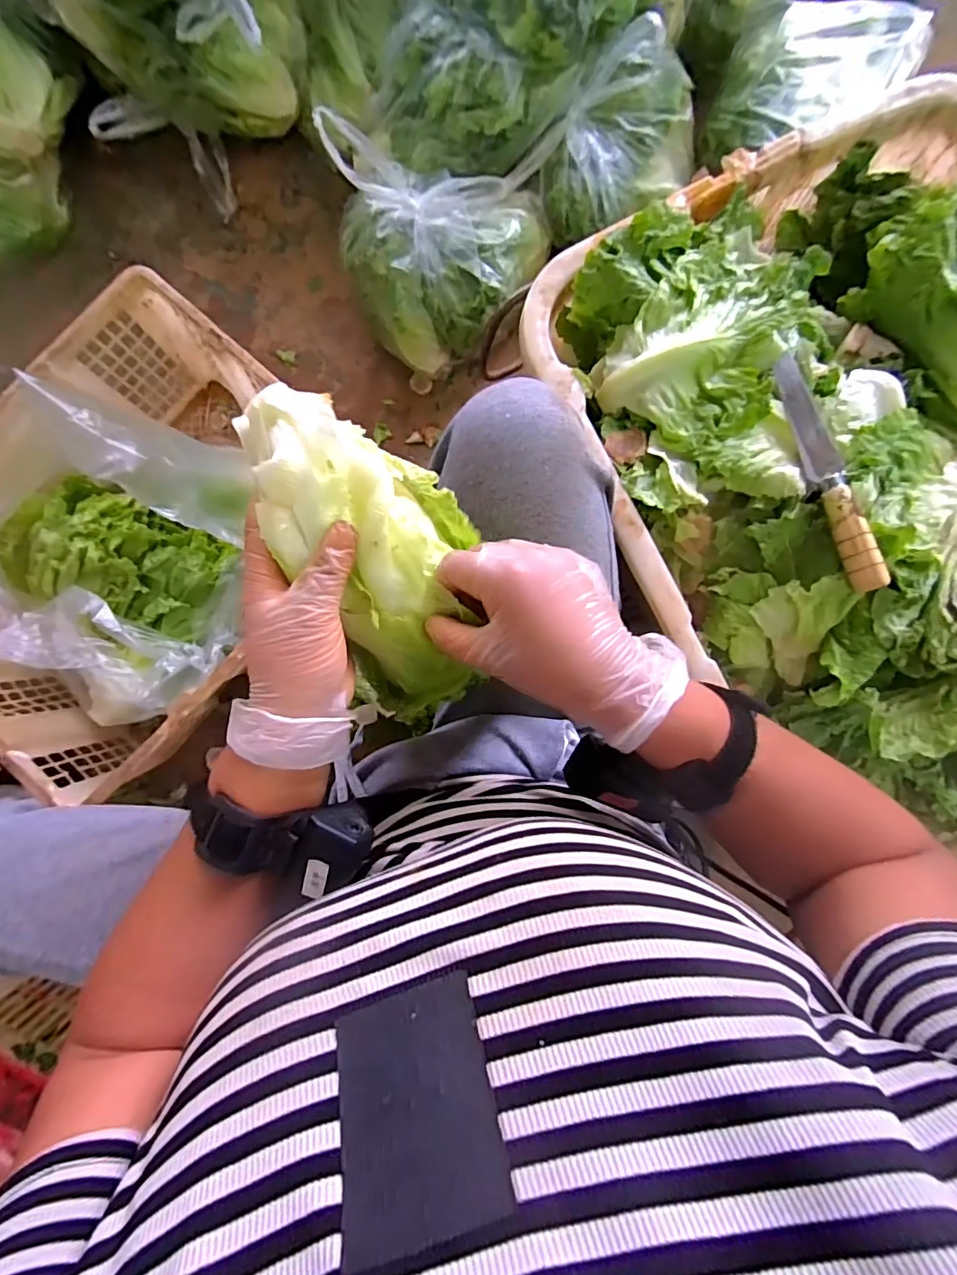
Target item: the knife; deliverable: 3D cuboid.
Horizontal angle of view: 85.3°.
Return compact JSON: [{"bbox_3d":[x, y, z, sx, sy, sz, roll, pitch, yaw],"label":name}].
[{"bbox_3d":[0.278,-0.132,0.411,0.028,0.033,0.196,-14,88,-2],"label":"knife"}]

